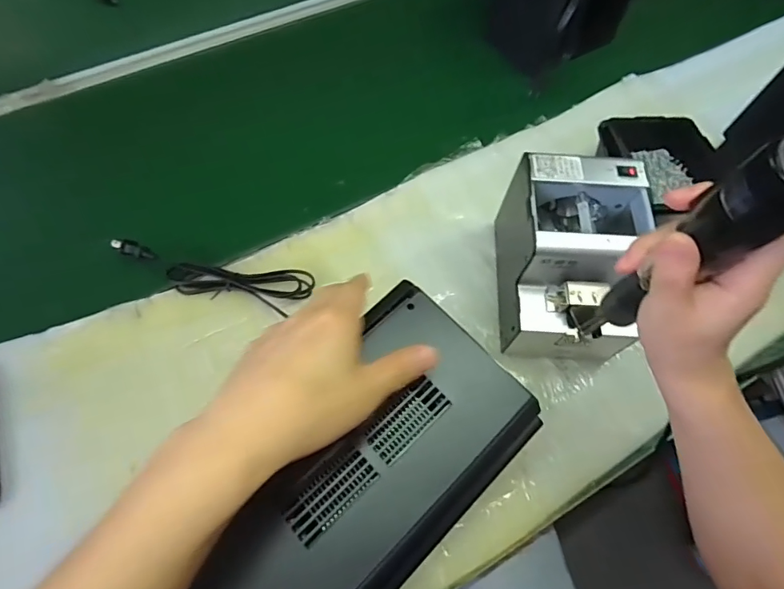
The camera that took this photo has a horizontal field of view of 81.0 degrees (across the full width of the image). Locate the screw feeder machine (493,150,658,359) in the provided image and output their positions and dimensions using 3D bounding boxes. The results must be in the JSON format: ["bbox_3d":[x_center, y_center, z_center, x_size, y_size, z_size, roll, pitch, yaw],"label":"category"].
[{"bbox_3d":[0.193,-0.036,0.499,0.130,0.138,0.179,6,63,2],"label":"screw feeder machine"}]

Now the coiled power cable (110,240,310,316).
[{"bbox_3d":[-0.215,-0.024,0.547,0.243,0.021,0.052,13,64,5],"label":"coiled power cable"}]

